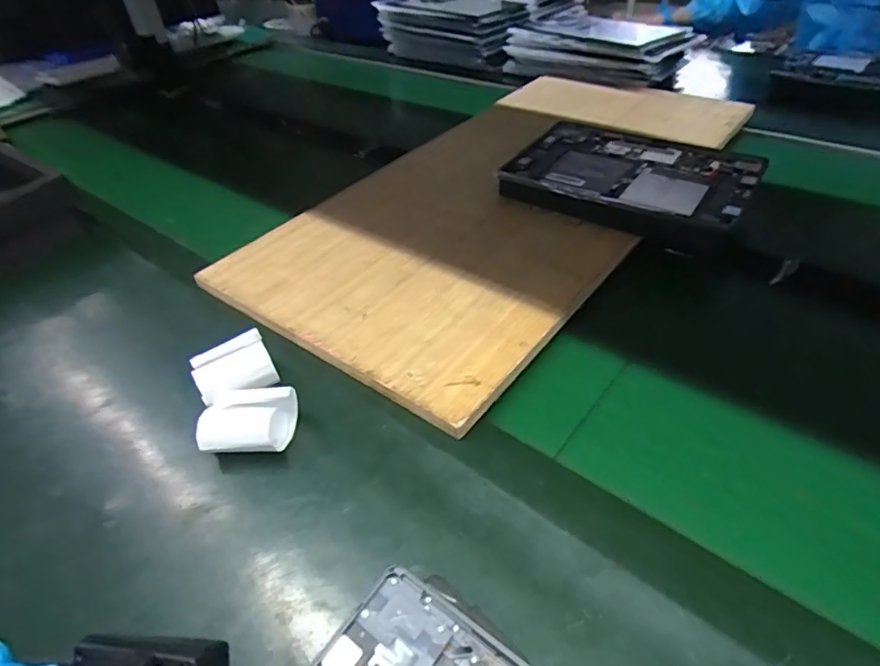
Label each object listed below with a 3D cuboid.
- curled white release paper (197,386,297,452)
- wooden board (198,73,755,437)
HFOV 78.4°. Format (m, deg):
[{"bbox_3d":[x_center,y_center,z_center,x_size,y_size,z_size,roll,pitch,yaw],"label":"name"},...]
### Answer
[{"bbox_3d":[-0.145,0.070,0.411,0.068,0.041,0.043,0,42,5],"label":"curled white release paper"},{"bbox_3d":[0.098,-0.195,0.660,0.343,0.025,0.705,26,51,30],"label":"wooden board"}]

